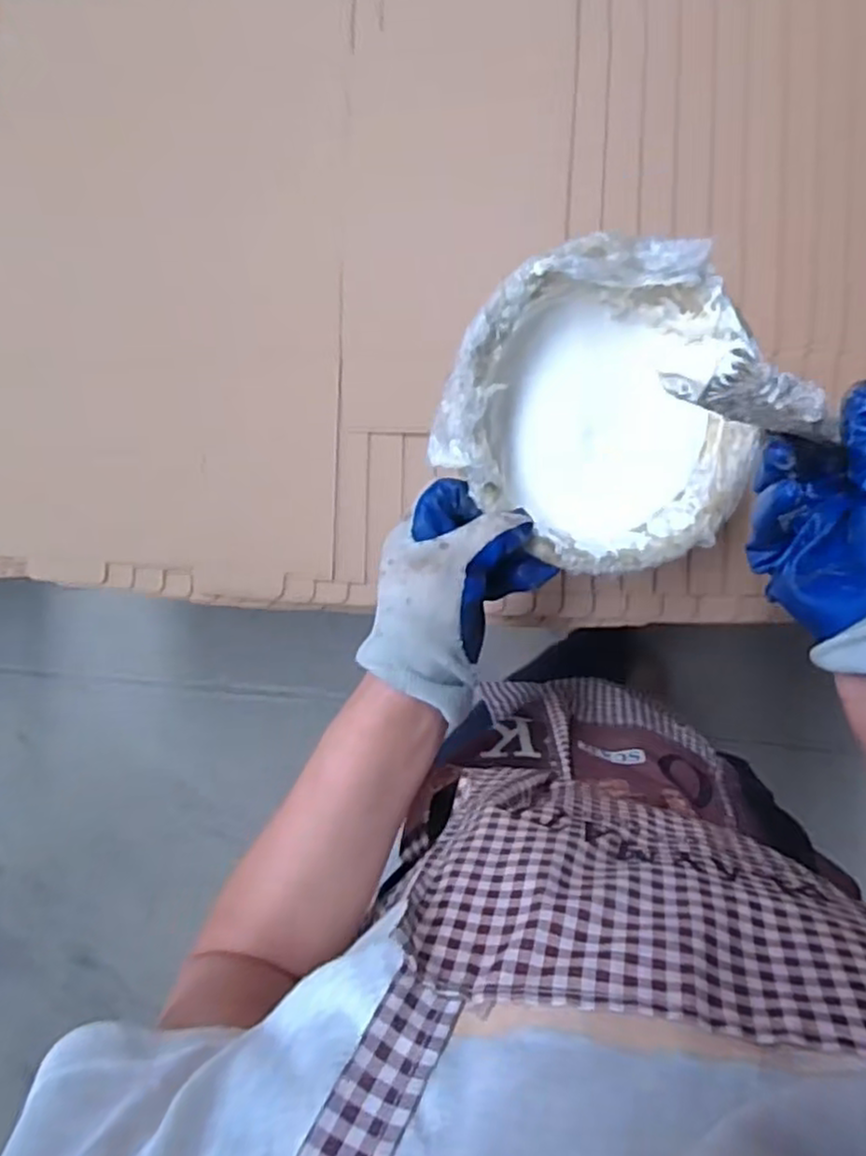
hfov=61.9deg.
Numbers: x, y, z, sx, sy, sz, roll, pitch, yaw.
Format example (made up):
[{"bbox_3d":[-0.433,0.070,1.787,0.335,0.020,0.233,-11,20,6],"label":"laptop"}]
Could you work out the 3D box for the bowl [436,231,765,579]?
[{"bbox_3d":[0.114,-0.102,0.460,0.210,0.075,0.210,-1,97,-12],"label":"bowl"}]

